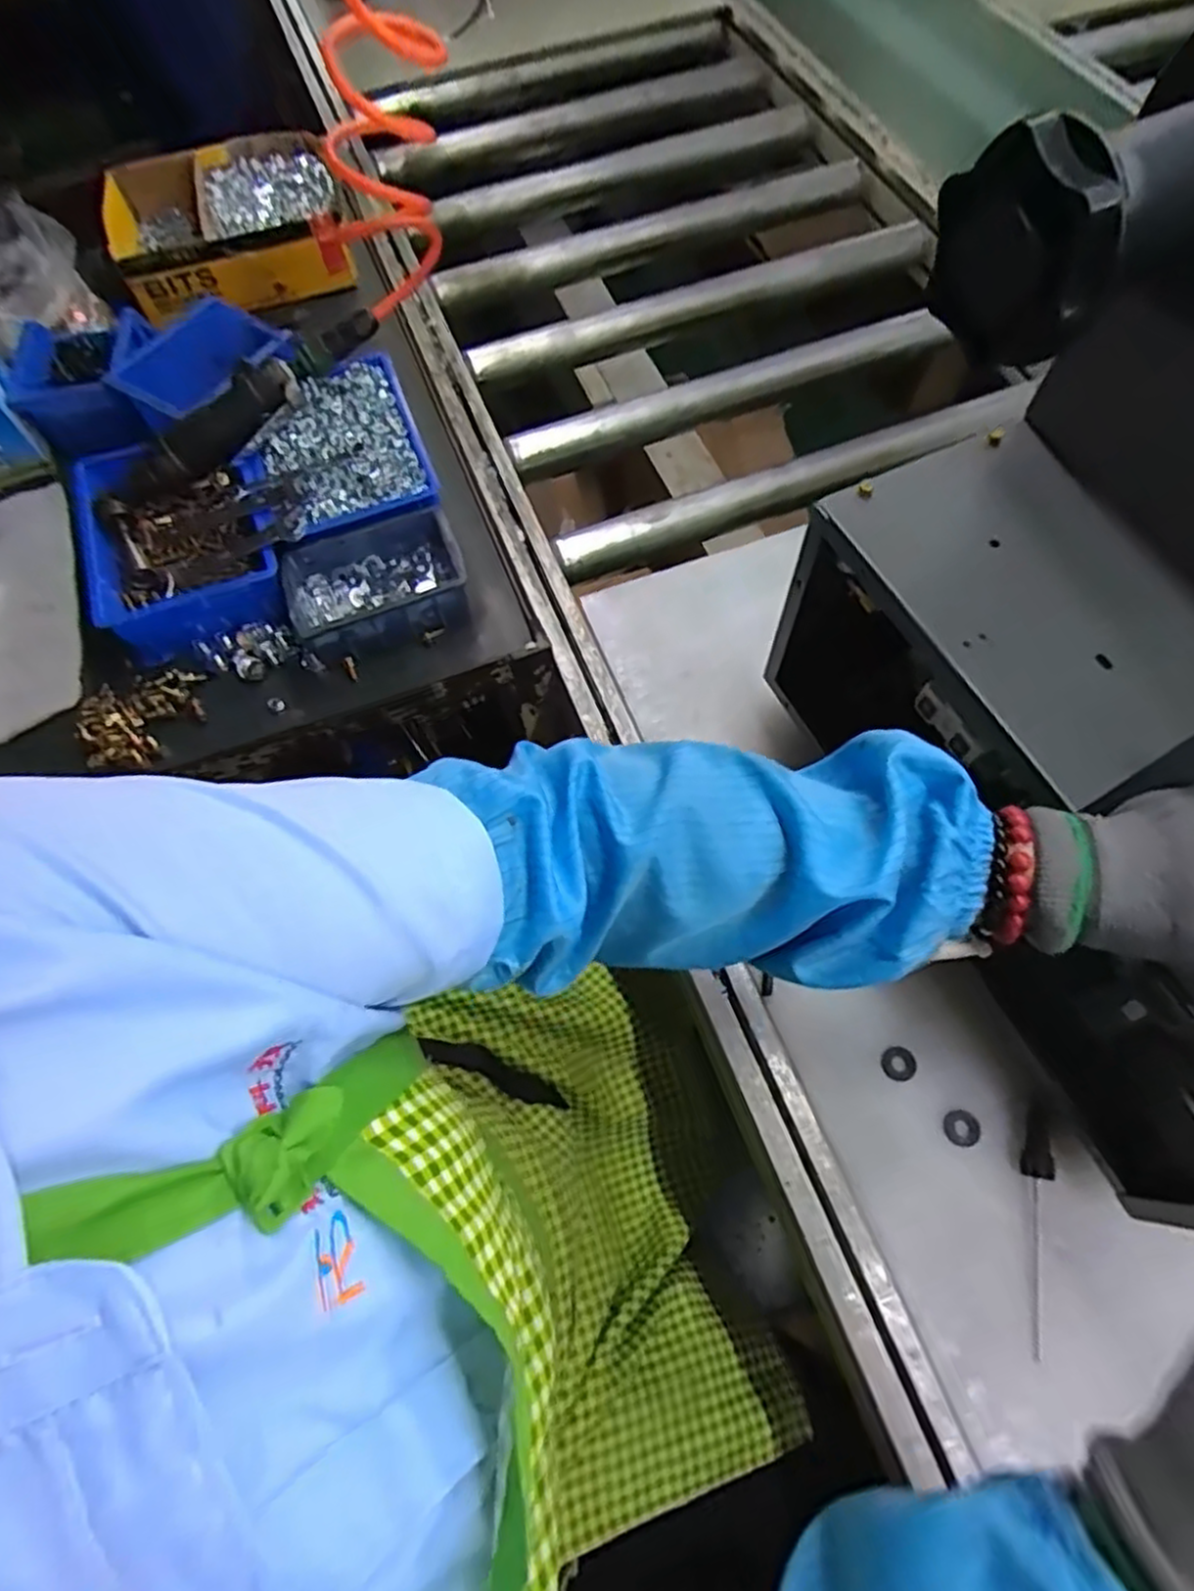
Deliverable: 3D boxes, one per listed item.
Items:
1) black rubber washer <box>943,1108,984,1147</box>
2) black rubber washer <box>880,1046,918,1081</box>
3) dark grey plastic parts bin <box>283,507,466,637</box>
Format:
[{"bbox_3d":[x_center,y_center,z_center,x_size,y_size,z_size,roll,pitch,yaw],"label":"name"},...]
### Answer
[{"bbox_3d":[0.236,0.214,0.474,0.022,0.008,0.022,-1,66,2],"label":"black rubber washer"},{"bbox_3d":[0.203,0.180,0.494,0.022,0.004,0.021,-1,66,2],"label":"black rubber washer"},{"bbox_3d":[-0.187,-0.182,0.627,0.143,0.043,0.095,-19,66,-6],"label":"dark grey plastic parts bin"}]

